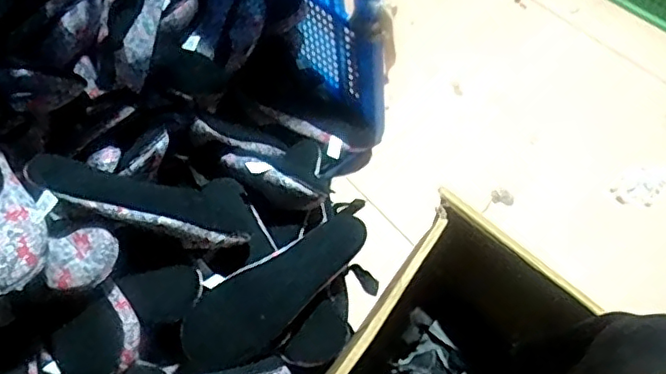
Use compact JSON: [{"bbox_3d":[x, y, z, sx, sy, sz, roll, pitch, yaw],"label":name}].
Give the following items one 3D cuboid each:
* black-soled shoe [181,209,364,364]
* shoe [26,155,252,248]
[{"bbox_3d":[-0.065,0.128,0.730,0.250,0.054,0.088,-34,80,-16],"label":"black-soled shoe"},{"bbox_3d":[-0.225,0.024,0.702,0.250,0.047,0.096,16,35,-15],"label":"shoe"}]

